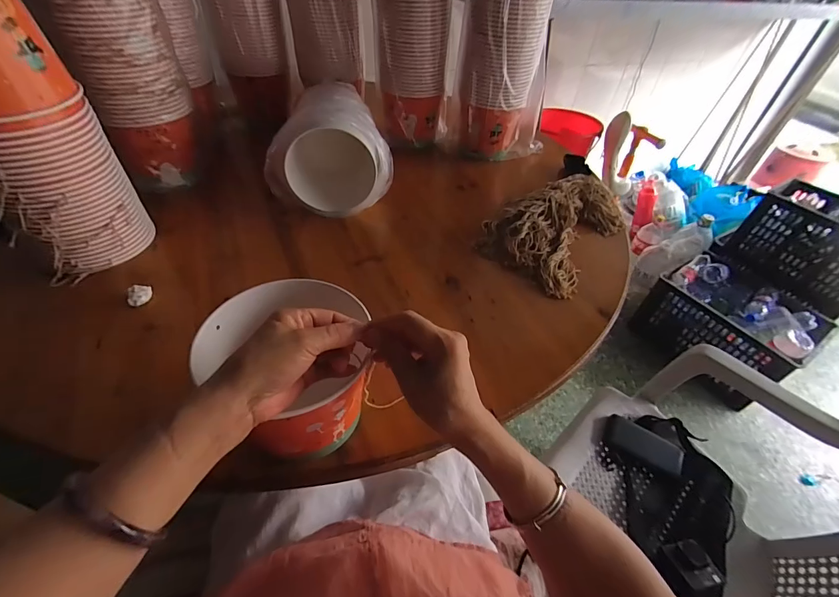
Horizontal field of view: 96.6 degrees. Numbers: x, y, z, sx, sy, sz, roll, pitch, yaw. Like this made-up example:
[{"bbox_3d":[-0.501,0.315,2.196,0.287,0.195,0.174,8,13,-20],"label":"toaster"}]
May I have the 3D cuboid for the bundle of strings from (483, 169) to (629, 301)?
[{"bbox_3d":[0.278,-0.151,0.723,0.328,0.060,0.210,-34,57,-32],"label":"bundle of strings"}]

